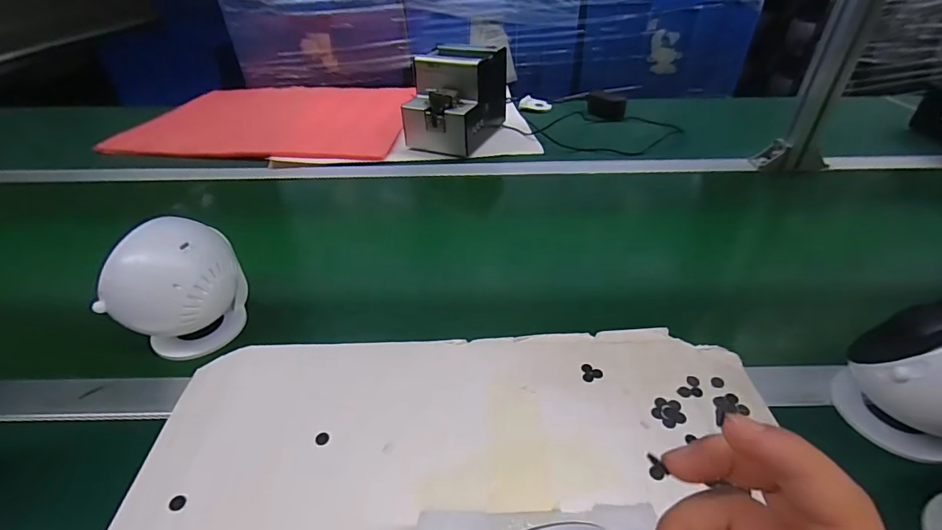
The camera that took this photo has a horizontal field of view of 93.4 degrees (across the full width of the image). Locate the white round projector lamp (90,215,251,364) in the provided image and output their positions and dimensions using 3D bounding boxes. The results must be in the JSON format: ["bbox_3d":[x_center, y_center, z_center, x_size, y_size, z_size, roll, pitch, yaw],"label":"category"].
[{"bbox_3d":[-0.272,0.023,0.416,0.083,0.143,0.081,0,38,0],"label":"white round projector lamp"}]

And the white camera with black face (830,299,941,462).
[{"bbox_3d":[0.339,0.083,0.321,0.095,0.121,0.077,23,44,28],"label":"white camera with black face"}]

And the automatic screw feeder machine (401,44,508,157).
[{"bbox_3d":[-0.026,-0.312,0.823,0.128,0.141,0.180,15,41,20],"label":"automatic screw feeder machine"}]

